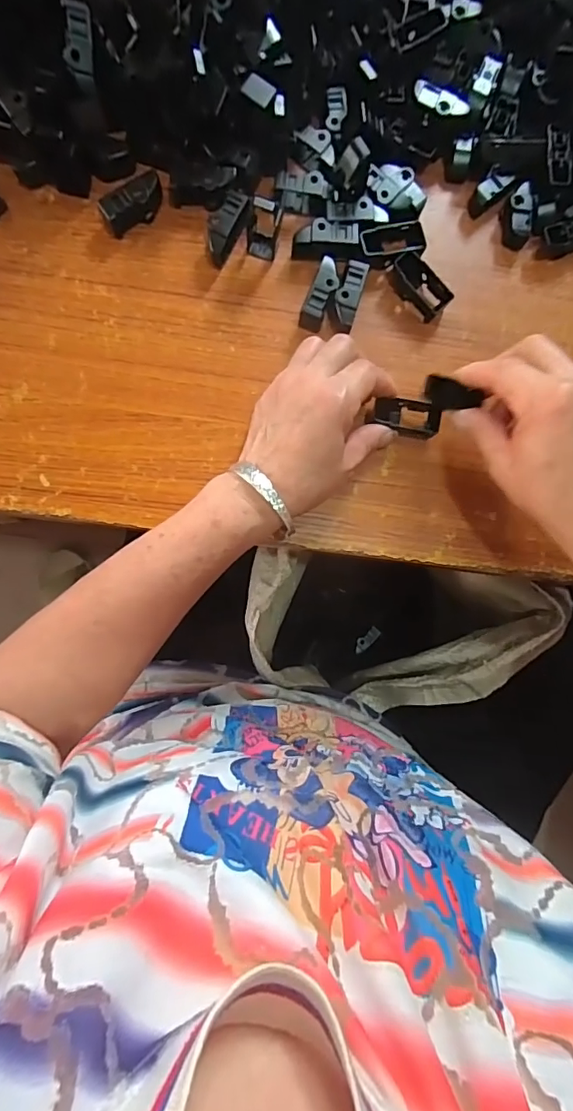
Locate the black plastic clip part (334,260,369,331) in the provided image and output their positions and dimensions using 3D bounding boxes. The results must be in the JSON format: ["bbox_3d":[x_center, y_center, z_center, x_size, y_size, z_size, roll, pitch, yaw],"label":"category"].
[{"bbox_3d":[0.047,-0.196,0.374,0.018,0.018,0.047,16,86,-2],"label":"black plastic clip part"}]

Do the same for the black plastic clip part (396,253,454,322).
[{"bbox_3d":[0.103,-0.208,0.380,0.026,0.015,0.049,-39,90,-4],"label":"black plastic clip part"}]

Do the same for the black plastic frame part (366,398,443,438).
[{"bbox_3d":[0.091,-0.104,0.378,0.054,0.016,0.029,5,89,-3],"label":"black plastic frame part"}]

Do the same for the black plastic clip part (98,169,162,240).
[{"bbox_3d":[-0.113,-0.262,0.368,0.050,0.023,0.020,-40,90,-4],"label":"black plastic clip part"}]

